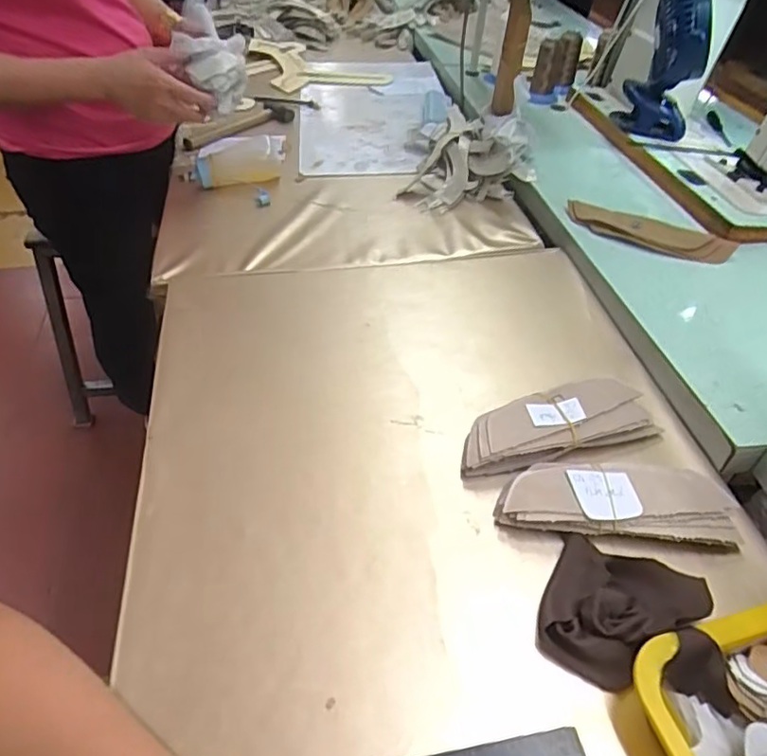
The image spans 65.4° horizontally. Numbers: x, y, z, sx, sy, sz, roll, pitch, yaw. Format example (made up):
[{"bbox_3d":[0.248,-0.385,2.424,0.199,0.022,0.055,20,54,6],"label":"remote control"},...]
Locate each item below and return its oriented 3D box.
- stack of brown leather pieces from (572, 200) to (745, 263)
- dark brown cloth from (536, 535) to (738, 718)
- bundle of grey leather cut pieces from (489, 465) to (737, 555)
[{"bbox_3d":[0.352,-0.191,0.797,0.211,0.013,0.053,20,72,16],"label":"stack of brown leather pieces"},{"bbox_3d":[0.184,0.173,0.442,0.123,0.042,0.106,17,46,15],"label":"dark brown cloth"},{"bbox_3d":[0.199,0.104,0.514,0.195,0.026,0.070,7,44,4],"label":"bundle of grey leather cut pieces"}]

